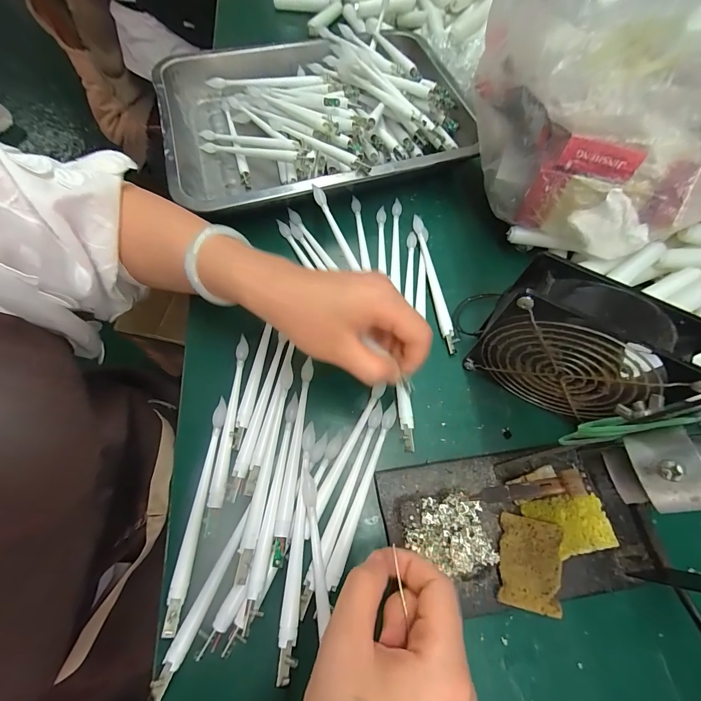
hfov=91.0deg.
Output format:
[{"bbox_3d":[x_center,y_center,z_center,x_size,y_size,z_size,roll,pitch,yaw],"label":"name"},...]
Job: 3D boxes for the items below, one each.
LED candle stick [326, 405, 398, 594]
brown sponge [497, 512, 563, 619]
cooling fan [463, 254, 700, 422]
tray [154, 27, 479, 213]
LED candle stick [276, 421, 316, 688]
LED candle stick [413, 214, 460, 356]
[{"bbox_3d":[0.011,0.106,0.268,0.010,0.011,0.138,20,67,8],"label":"LED candle stick"},{"bbox_3d":[0.123,0.145,0.236,0.040,0.004,0.054,10,68,11],"label":"brown sponge"},{"bbox_3d":[0.158,0.002,0.255,0.114,0.124,0.044,33,70,14],"label":"cooling fan"},{"bbox_3d":[-0.033,-0.271,0.411,0.343,0.067,0.241,-14,67,-7],"label":"tray"},{"bbox_3d":[-0.037,0.131,0.245,0.012,0.016,0.157,3,66,1],"label":"LED candle stick"},{"bbox_3d":[0.082,-0.069,0.343,0.013,0.019,0.151,-9,66,-4],"label":"LED candle stick"}]

